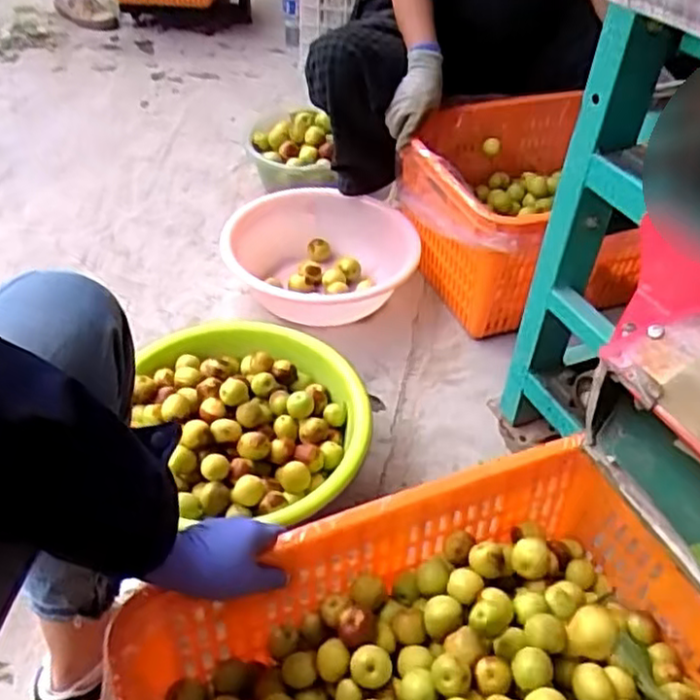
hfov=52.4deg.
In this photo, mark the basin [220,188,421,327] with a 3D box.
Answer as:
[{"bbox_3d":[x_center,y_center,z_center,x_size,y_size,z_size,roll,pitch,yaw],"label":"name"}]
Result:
[{"bbox_3d":[-0.079,-0.164,1.325,0.363,0.117,0.363,1,43,-1],"label":"basin"}]

